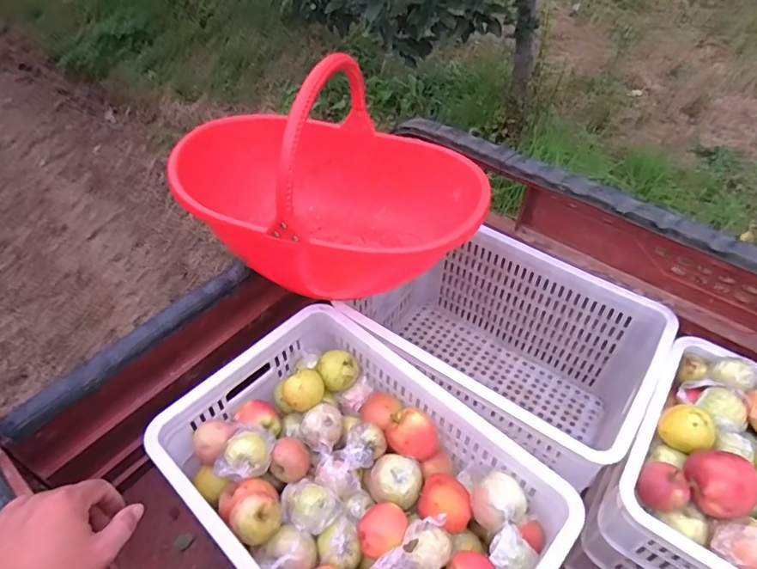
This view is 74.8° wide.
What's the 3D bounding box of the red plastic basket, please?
[{"bbox_3d":[-0.074,-0.174,0.828,0.492,0.364,0.325,1,46,9],"label":"red plastic basket"}]

